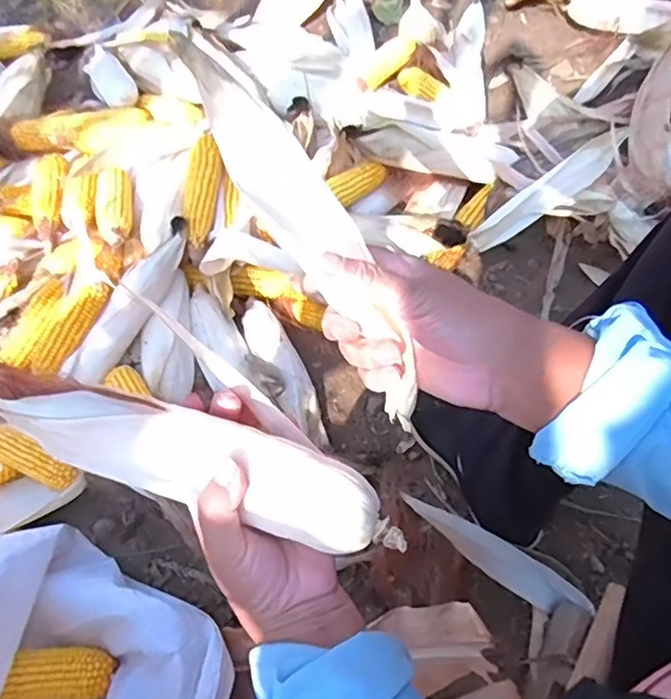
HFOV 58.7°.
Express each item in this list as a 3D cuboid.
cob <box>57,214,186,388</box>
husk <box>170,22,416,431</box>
[{"bbox_3d":[-0.260,-0.059,0.762,0.049,0.041,0.248,29,69,16],"label":"cob"},{"bbox_3d":[-0.016,-0.070,0.352,0.047,0.020,0.257,-33,97,-12],"label":"husk"}]

